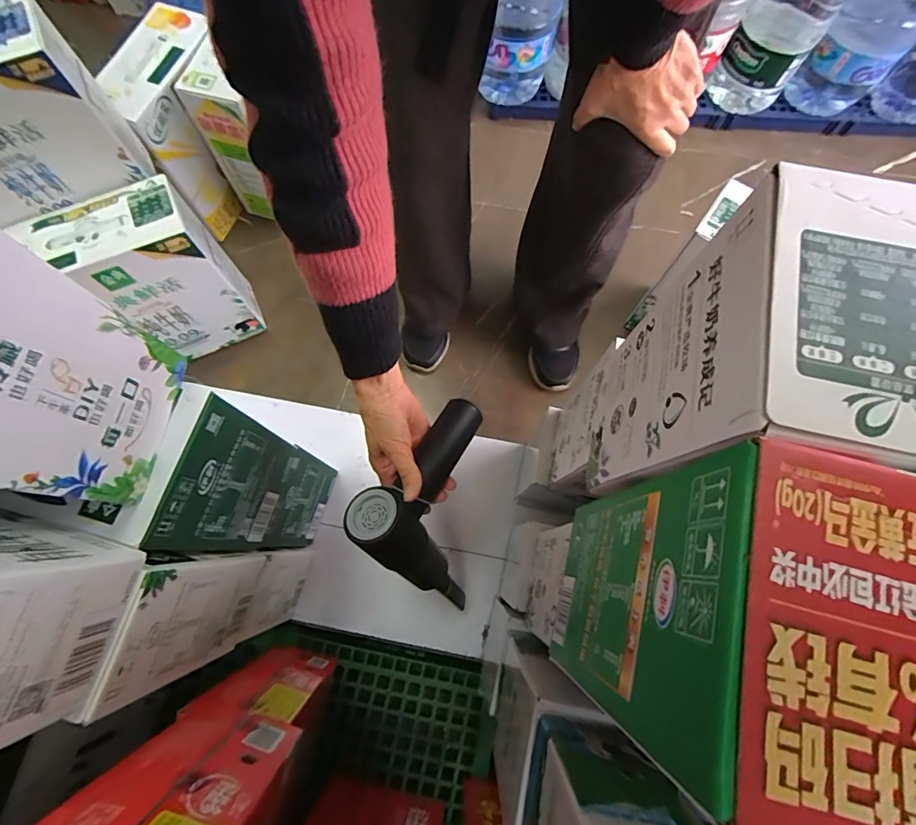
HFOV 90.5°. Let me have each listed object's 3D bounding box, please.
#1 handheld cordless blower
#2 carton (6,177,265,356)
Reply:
[{"bbox_3d":[-0.030,0.103,0.510,0.084,0.163,0.179,7,49,21],"label":"handheld cordless blower"},{"bbox_3d":[-0.528,-0.229,0.831,0.222,0.316,0.134,-27,75,-8],"label":"carton"}]

